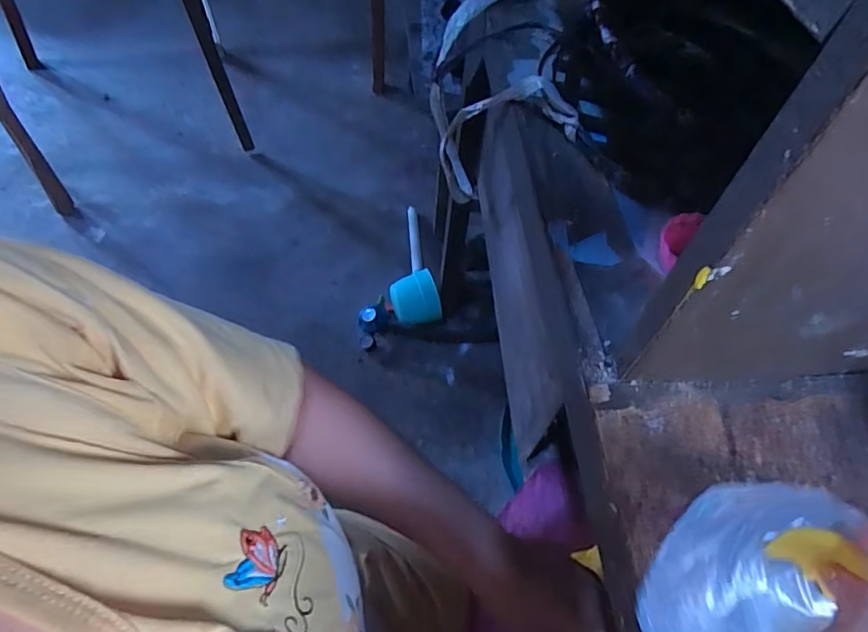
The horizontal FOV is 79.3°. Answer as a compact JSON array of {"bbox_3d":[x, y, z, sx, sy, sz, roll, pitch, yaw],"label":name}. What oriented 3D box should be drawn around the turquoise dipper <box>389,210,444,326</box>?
[{"bbox_3d":[-0.058,-0.152,1.357,0.120,0.128,0.412,-2,55,-5],"label":"turquoise dipper"}]

